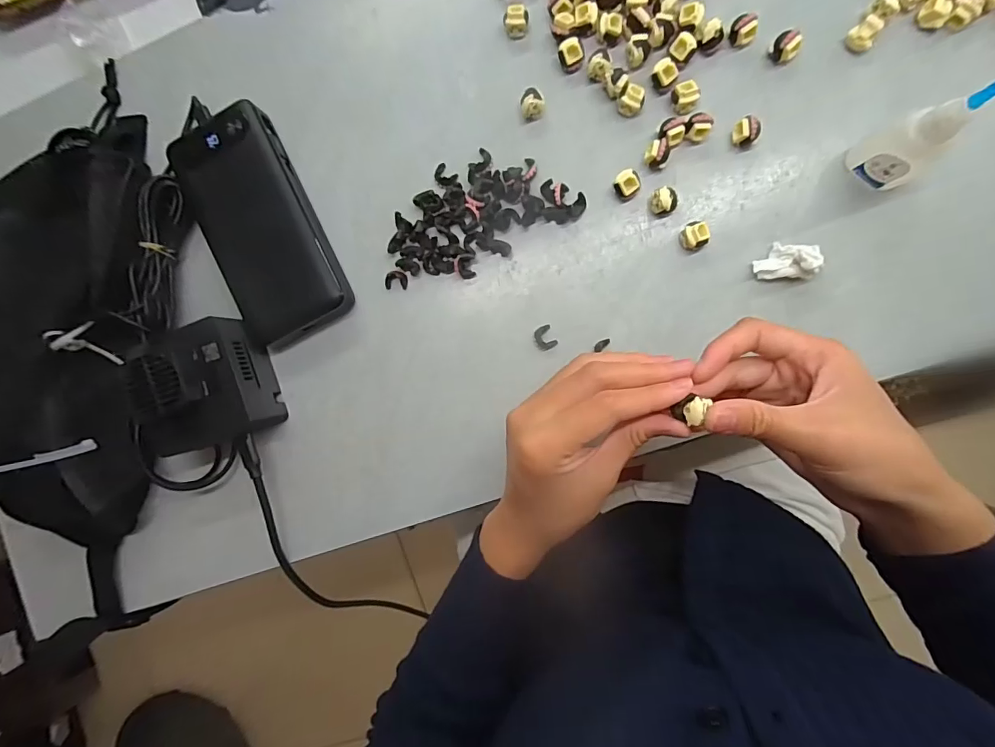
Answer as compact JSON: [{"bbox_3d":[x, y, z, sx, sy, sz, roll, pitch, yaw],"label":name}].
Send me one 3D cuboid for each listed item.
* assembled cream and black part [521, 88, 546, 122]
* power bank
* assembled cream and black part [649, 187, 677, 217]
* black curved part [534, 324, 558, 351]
[{"bbox_3d":[0.023,-0.178,0.311,0.015,0.013,0.015,-10,92,8],"label":"assembled cream and black part"},{"bbox_3d":[-0.163,-0.100,0.331,0.073,0.022,0.155,-27,90,8],"label":"power bank"},{"bbox_3d":[0.107,-0.110,0.302,0.014,0.013,0.015,-16,91,8],"label":"assembled cream and black part"},{"bbox_3d":[0.032,-0.024,0.320,0.014,0.004,0.015,-28,90,8],"label":"black curved part"}]

